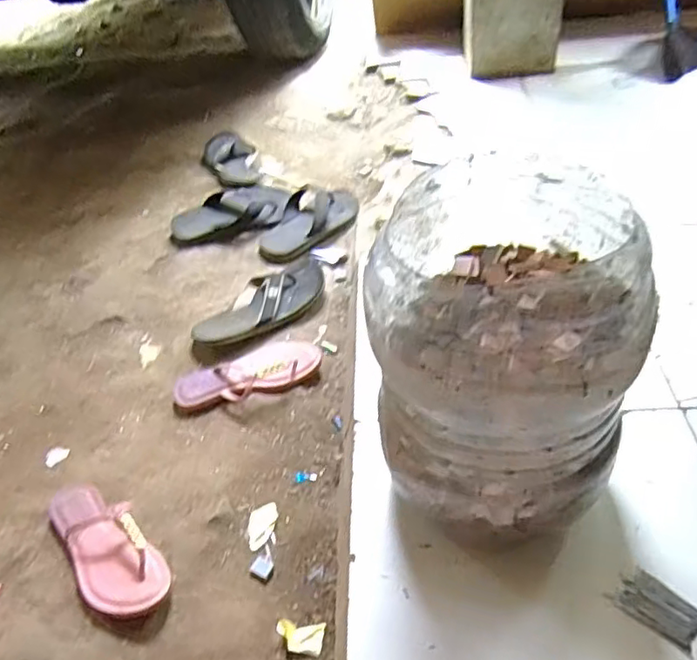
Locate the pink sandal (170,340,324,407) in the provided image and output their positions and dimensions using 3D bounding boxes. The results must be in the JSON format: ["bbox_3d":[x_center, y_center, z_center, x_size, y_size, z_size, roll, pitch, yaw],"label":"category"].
[{"bbox_3d":[-0.157,0.064,0.948,0.231,0.038,0.101,-19,43,-13],"label":"pink sandal"}]

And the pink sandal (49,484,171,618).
[{"bbox_3d":[-0.308,0.259,0.760,0.092,0.050,0.219,-31,48,-25],"label":"pink sandal"}]

